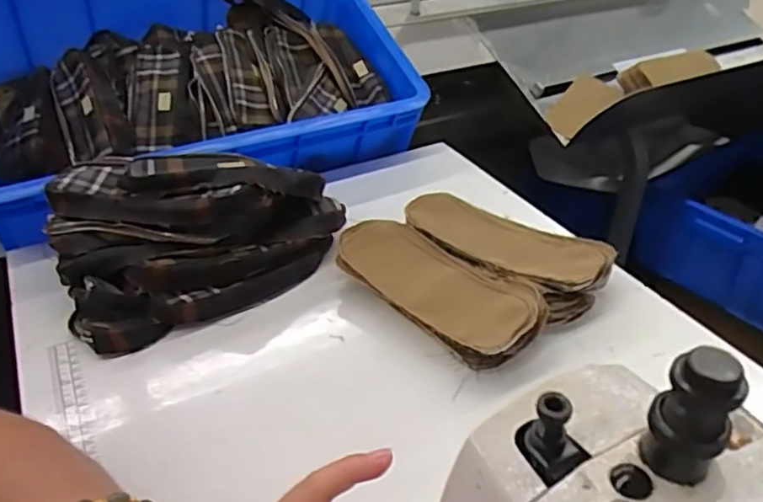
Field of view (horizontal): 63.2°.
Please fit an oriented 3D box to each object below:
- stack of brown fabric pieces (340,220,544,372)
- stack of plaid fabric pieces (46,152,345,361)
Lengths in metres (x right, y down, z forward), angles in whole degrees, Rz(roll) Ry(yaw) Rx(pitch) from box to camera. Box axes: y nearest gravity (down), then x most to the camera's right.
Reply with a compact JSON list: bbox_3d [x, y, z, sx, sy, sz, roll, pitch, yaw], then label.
[{"bbox_3d":[0.044,0.033,0.563,0.086,0.041,0.197,-30,45,-34],"label":"stack of brown fabric pieces"},{"bbox_3d":[-0.169,-0.021,0.589,0.248,0.107,0.153,-19,40,-24],"label":"stack of plaid fabric pieces"}]

